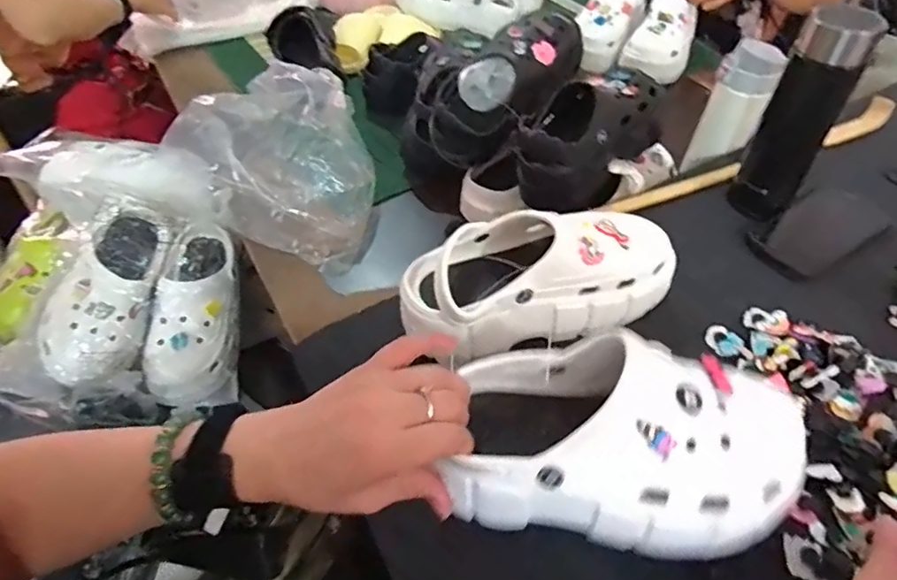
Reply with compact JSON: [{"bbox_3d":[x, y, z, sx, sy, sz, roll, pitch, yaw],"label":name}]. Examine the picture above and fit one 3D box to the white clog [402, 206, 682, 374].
[{"bbox_3d":[0.081,-0.016,0.501,0.242,0.106,0.115,-14,49,-10],"label":"white clog"}]

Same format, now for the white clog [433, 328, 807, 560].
[{"bbox_3d":[0.106,0.095,0.358,0.226,0.094,0.099,5,48,6],"label":"white clog"}]

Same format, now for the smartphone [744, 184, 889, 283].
[{"bbox_3d":[0.407,-0.065,0.609,0.166,0.010,0.083,-28,53,-22],"label":"smartphone"}]

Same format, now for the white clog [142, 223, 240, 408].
[{"bbox_3d":[-0.353,0.028,0.776,0.114,0.081,0.245,13,72,-31],"label":"white clog"}]

